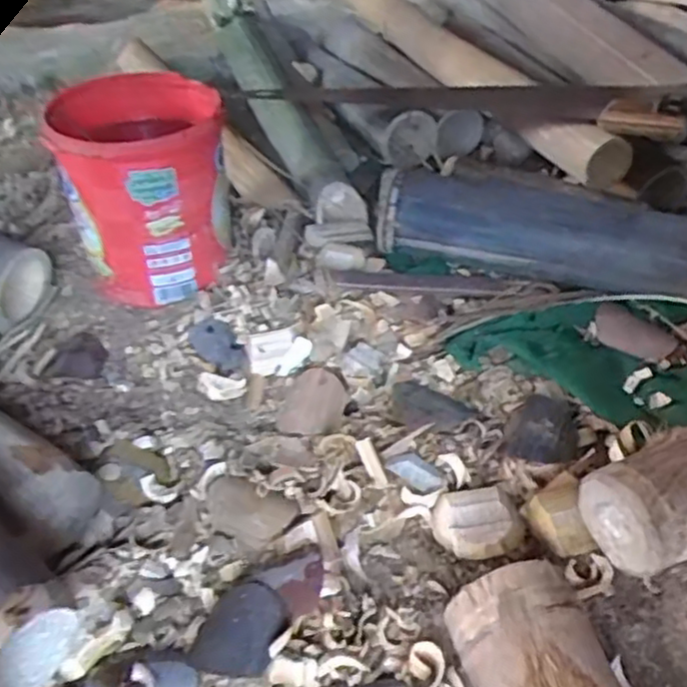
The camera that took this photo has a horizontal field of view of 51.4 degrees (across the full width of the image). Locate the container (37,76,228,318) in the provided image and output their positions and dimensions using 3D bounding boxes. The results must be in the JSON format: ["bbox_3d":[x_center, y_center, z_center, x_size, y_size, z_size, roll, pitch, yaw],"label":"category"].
[{"bbox_3d":[-0.168,-0.131,0.622,0.134,0.156,0.135,-8,43,-7],"label":"container"}]

